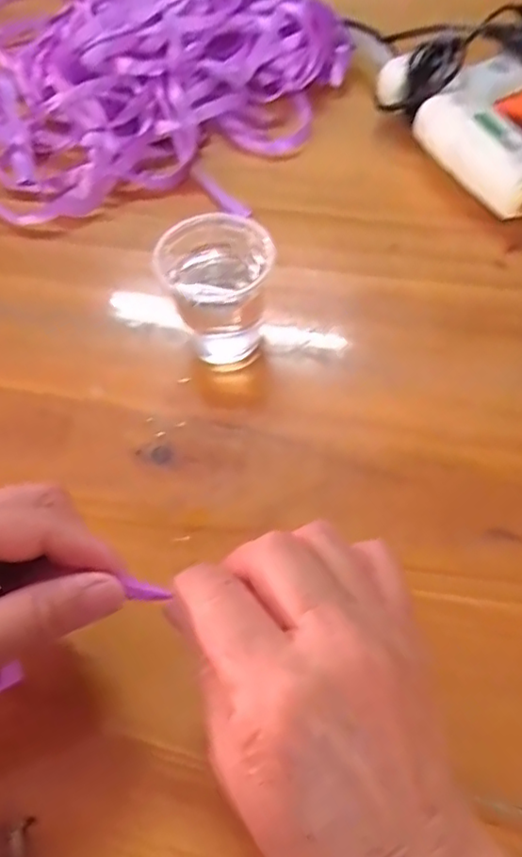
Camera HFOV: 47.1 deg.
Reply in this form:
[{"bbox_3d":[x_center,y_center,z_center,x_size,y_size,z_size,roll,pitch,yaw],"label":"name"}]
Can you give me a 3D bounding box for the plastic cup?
[{"bbox_3d":[-0.022,-0.080,0.345,0.052,0.072,0.055,-2,58,3],"label":"plastic cup"}]

